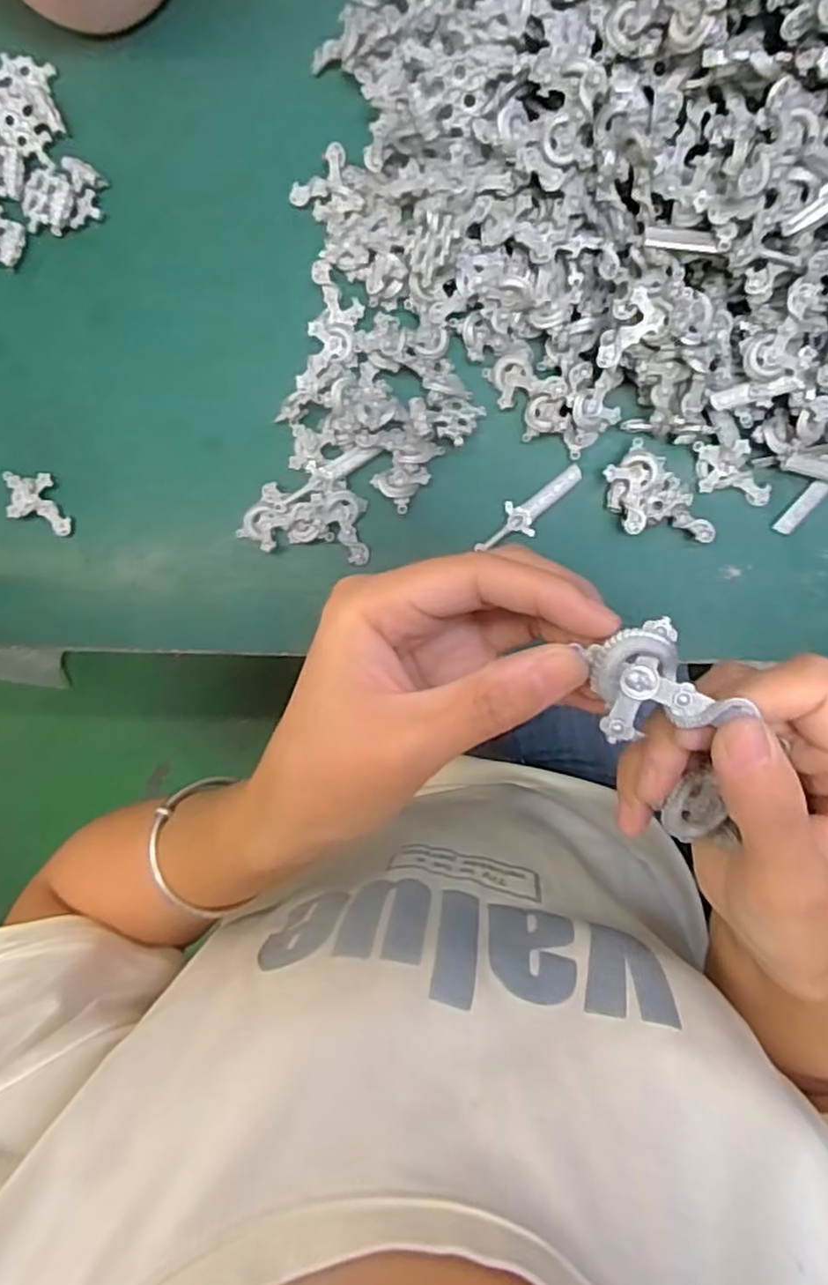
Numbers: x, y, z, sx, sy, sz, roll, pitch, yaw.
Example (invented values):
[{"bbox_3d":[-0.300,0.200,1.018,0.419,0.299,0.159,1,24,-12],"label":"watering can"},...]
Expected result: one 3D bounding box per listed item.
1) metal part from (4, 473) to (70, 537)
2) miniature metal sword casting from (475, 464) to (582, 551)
[{"bbox_3d":[-0.234,-0.086,0.435,0.037,0.008,0.037,3,91,5],"label":"metal part"},{"bbox_3d":[0.069,-0.078,0.408,0.072,0.004,0.022,-43,87,4],"label":"miniature metal sword casting"}]

